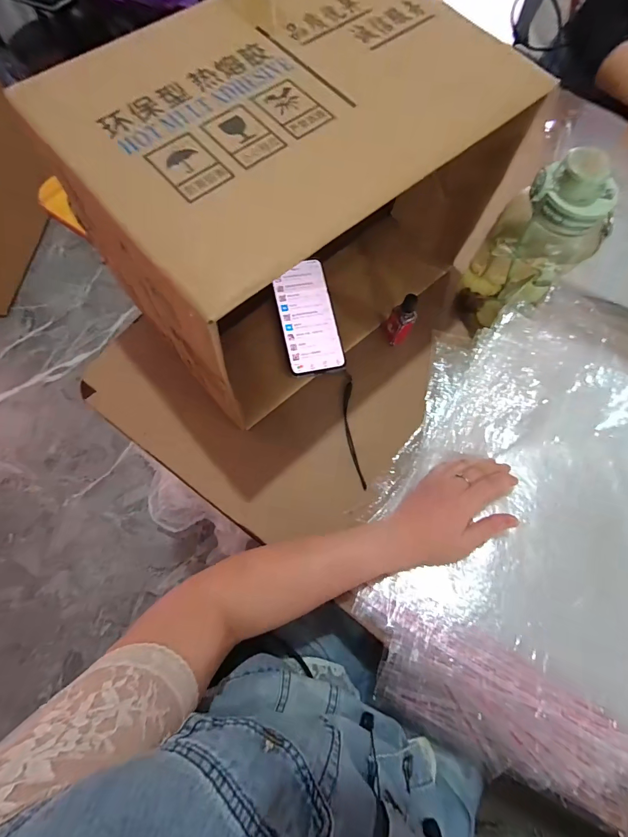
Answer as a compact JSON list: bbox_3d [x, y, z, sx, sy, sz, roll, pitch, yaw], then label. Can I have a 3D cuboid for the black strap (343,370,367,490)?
[{"bbox_3d":[0.049,0.012,0.483,0.016,0.016,0.154,-5,72,-2],"label":"black strap"}]

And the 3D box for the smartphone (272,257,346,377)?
[{"bbox_3d":[-0.008,-0.134,0.500,0.074,0.005,0.152,-11,81,-10],"label":"smartphone"}]

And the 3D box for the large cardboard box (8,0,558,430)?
[{"bbox_3d":[-0.018,-0.239,0.435,0.393,0.253,0.268,-41,76,-13],"label":"large cardboard box"}]

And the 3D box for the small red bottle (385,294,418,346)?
[{"bbox_3d":[0.112,-0.126,0.489,0.029,0.083,0.025,-19,73,-7],"label":"small red bottle"}]

